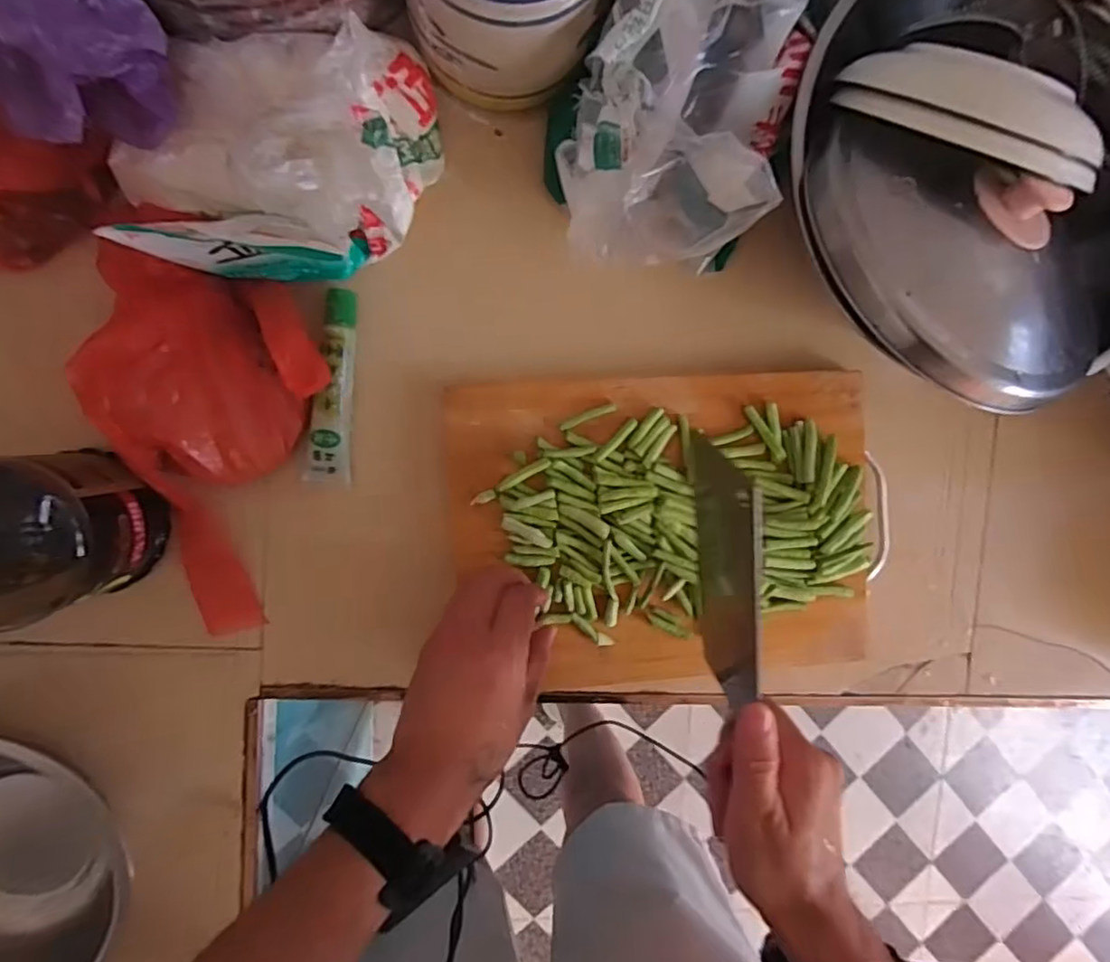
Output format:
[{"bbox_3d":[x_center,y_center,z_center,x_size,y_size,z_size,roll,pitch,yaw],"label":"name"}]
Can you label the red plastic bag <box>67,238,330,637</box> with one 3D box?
[{"bbox_3d":[-0.244,-0.016,0.418,0.142,0.061,0.246,13,93,-8],"label":"red plastic bag"}]

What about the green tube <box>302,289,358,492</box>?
[{"bbox_3d":[-0.162,-0.067,0.449,0.029,0.014,0.139,4,94,-7],"label":"green tube"}]

